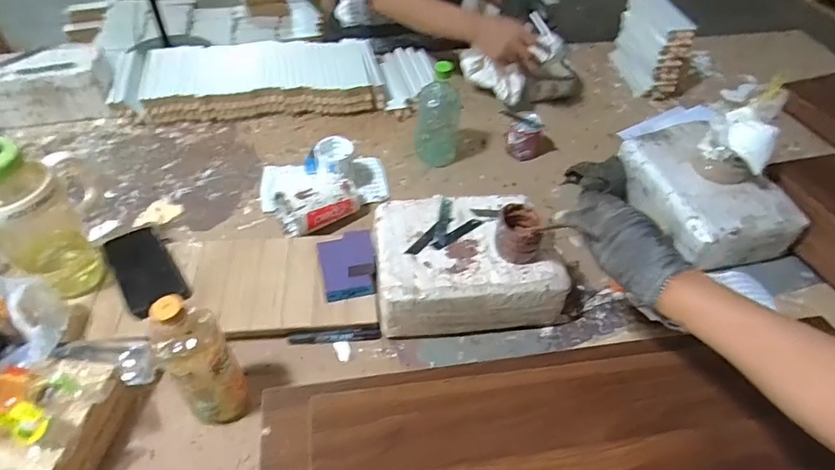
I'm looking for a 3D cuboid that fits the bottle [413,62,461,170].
[{"bbox_3d":[0.040,-0.224,0.947,0.082,0.211,0.068,3,48,-1],"label":"bottle"}]

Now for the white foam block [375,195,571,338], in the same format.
[{"bbox_3d":[0.073,0.032,0.755,0.270,0.072,0.201,-2,48,-5],"label":"white foam block"}]

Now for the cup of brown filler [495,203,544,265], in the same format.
[{"bbox_3d":[0.144,0.000,0.703,0.066,0.062,0.067,2,48,-2],"label":"cup of brown filler"}]

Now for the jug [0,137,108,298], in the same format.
[{"bbox_3d":[-0.491,-0.020,0.667,0.132,0.246,0.104,-33,57,-29],"label":"jug"}]

